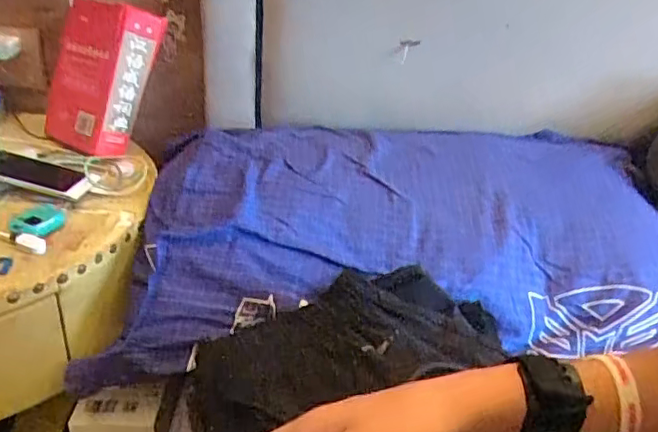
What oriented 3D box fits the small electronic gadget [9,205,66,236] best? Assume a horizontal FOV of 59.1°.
[{"bbox_3d":[-0.310,0.006,0.618,0.051,0.008,0.057,-5,32,-18],"label":"small electronic gadget"}]

